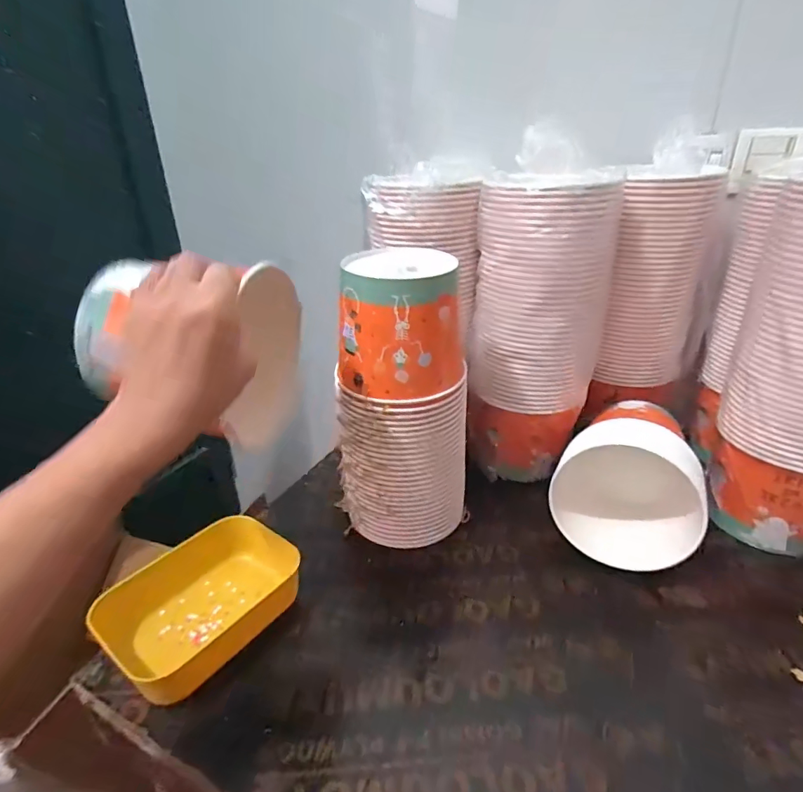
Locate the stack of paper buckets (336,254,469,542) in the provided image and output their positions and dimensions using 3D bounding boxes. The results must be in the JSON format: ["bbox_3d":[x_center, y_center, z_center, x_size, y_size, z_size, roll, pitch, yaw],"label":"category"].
[{"bbox_3d":[0.000,0.015,0.576,0.132,0.344,0.136,21,36,36],"label":"stack of paper buckets"}]

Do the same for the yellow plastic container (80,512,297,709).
[{"bbox_3d":[-0.210,0.222,0.508,0.142,0.058,0.193,23,38,39],"label":"yellow plastic container"}]

